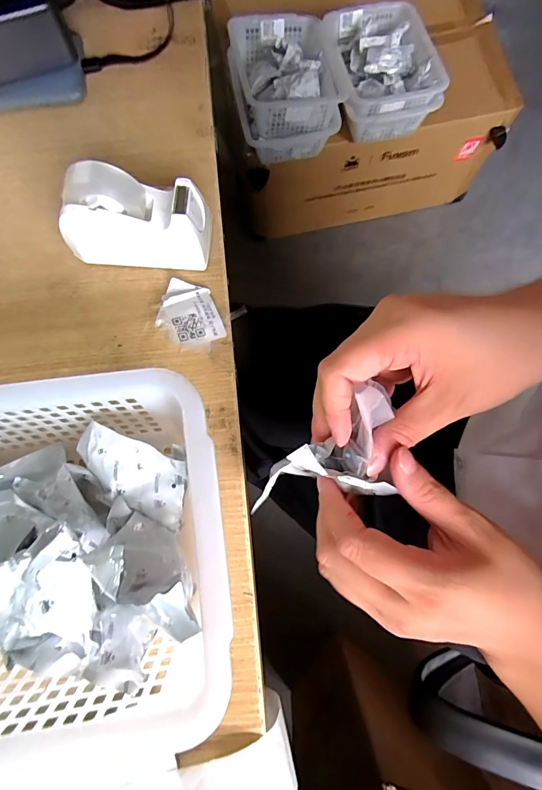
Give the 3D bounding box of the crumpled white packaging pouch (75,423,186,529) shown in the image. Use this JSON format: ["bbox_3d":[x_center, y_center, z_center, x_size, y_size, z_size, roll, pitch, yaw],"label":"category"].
[{"bbox_3d":[-0.091,0.053,0.254,0.077,0.018,0.053,24,103,0],"label":"crumpled white packaging pouch"}]

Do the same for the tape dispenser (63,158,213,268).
[{"bbox_3d":[-0.110,-0.141,0.307,0.114,0.074,0.049,4,79,0],"label":"tape dispenser"}]

